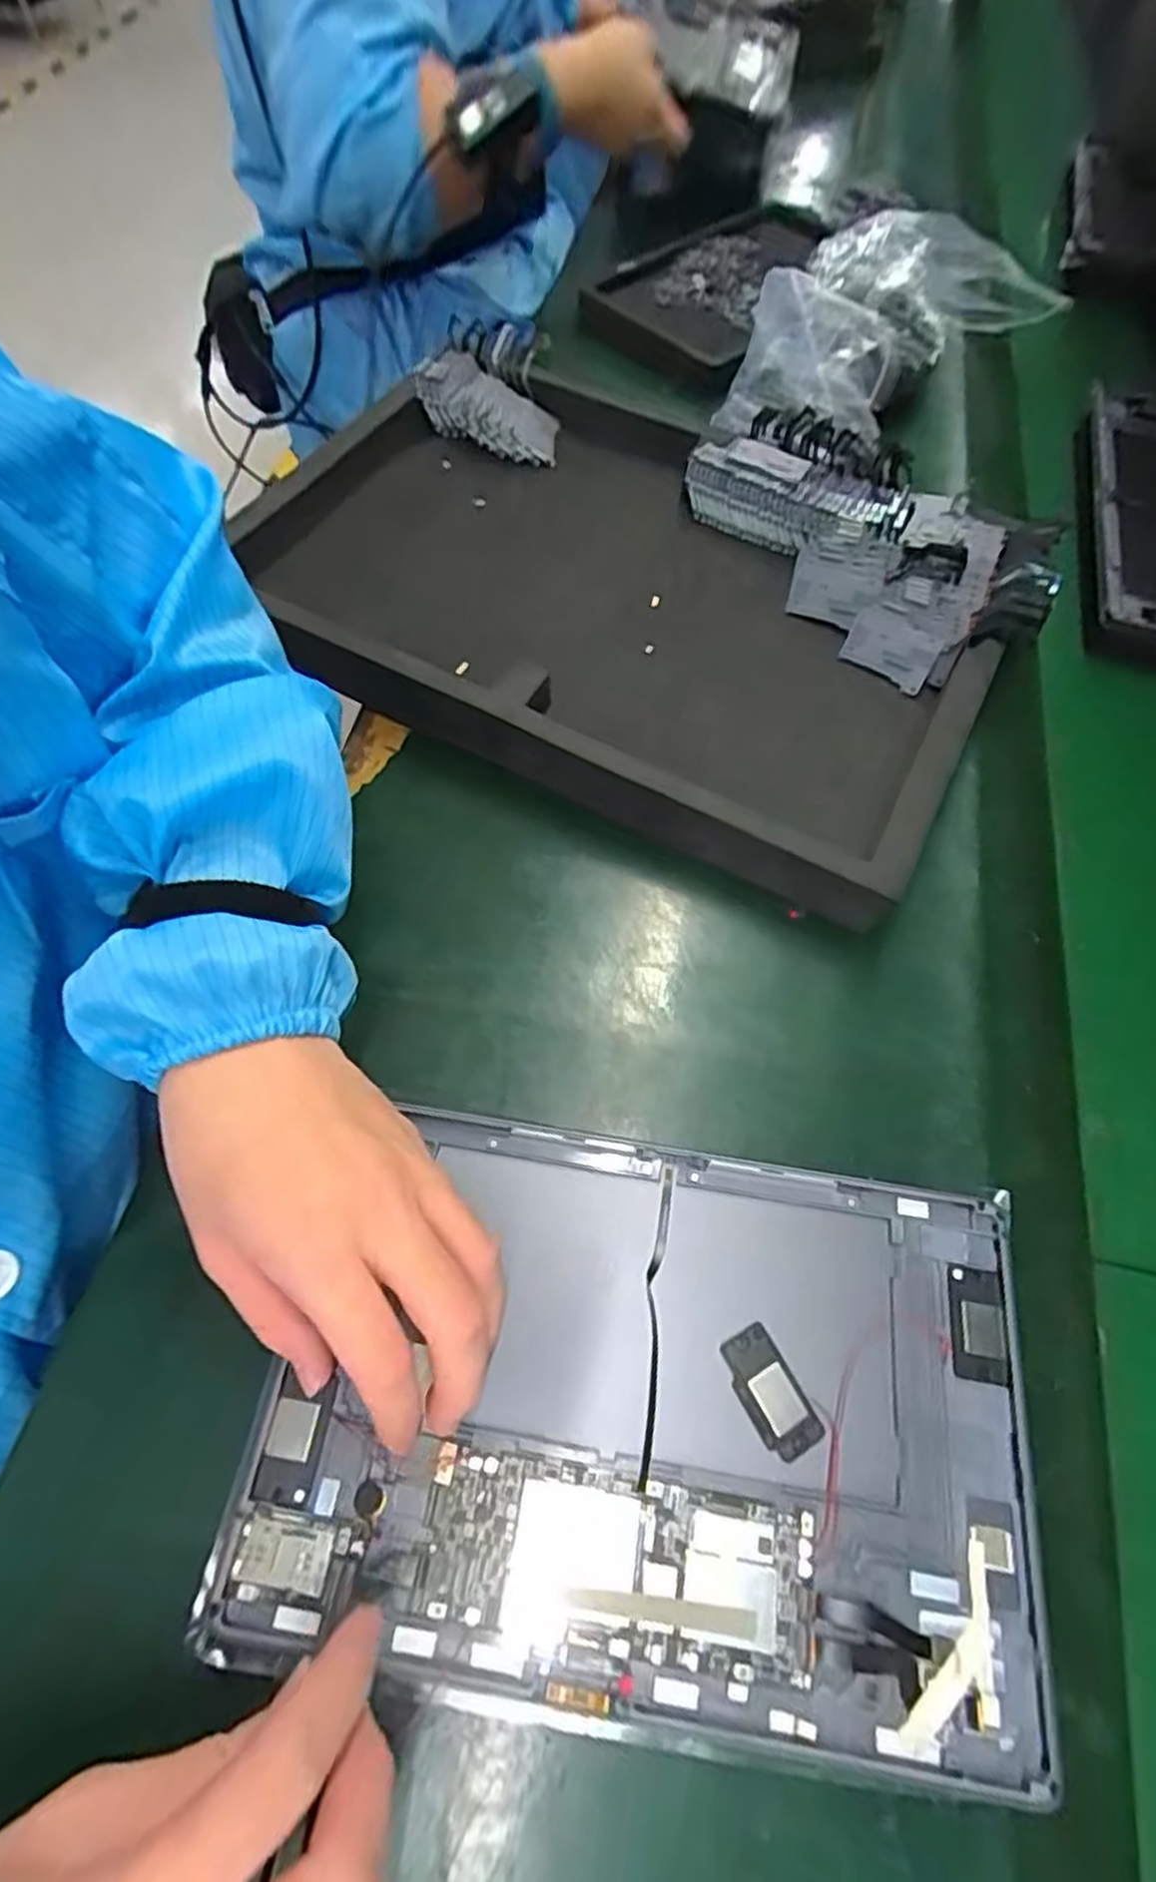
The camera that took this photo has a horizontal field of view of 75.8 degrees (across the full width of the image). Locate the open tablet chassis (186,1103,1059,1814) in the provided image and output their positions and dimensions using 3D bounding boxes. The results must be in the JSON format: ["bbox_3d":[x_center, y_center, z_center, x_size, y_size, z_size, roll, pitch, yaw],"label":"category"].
[{"bbox_3d":[0.026,0.158,0.258,0.255,0.010,0.170,9,64,1],"label":"open tablet chassis"}]

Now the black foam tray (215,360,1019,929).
[{"bbox_3d":[0.020,-0.215,0.442,0.430,0.040,0.303,25,66,8],"label":"black foam tray"}]

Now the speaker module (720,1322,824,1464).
[{"bbox_3d":[0.067,0.156,0.257,0.021,0.004,0.040,-26,69,-15],"label":"speaker module"}]

